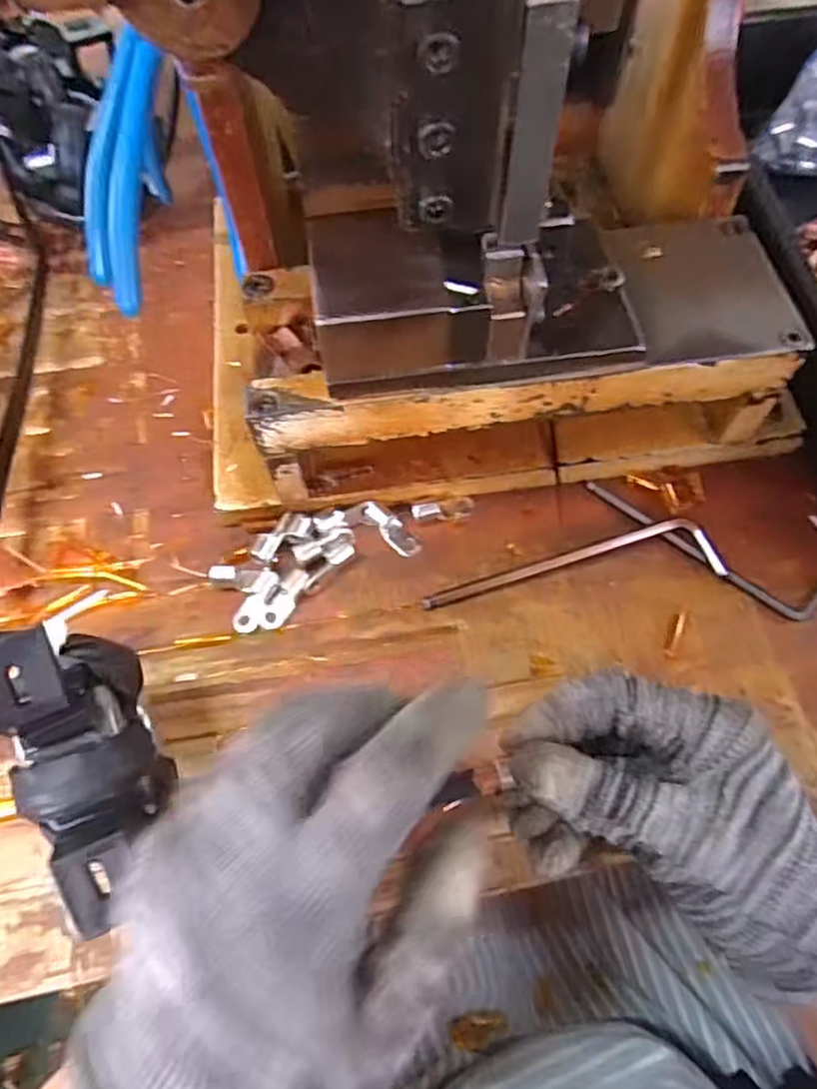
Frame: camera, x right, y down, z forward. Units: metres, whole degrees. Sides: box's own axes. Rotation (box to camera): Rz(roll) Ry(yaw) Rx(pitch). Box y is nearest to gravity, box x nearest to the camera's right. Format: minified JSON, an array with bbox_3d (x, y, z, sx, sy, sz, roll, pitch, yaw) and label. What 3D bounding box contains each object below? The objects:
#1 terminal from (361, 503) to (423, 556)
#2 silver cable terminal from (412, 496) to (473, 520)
[{"bbox_3d":[-0.009,-0.008,0.336,0.036,0.005,0.013,43,69,3],"label":"terminal"},{"bbox_3d":[0.018,-0.018,0.341,0.032,0.007,0.011,-6,62,-19],"label":"silver cable terminal"}]

